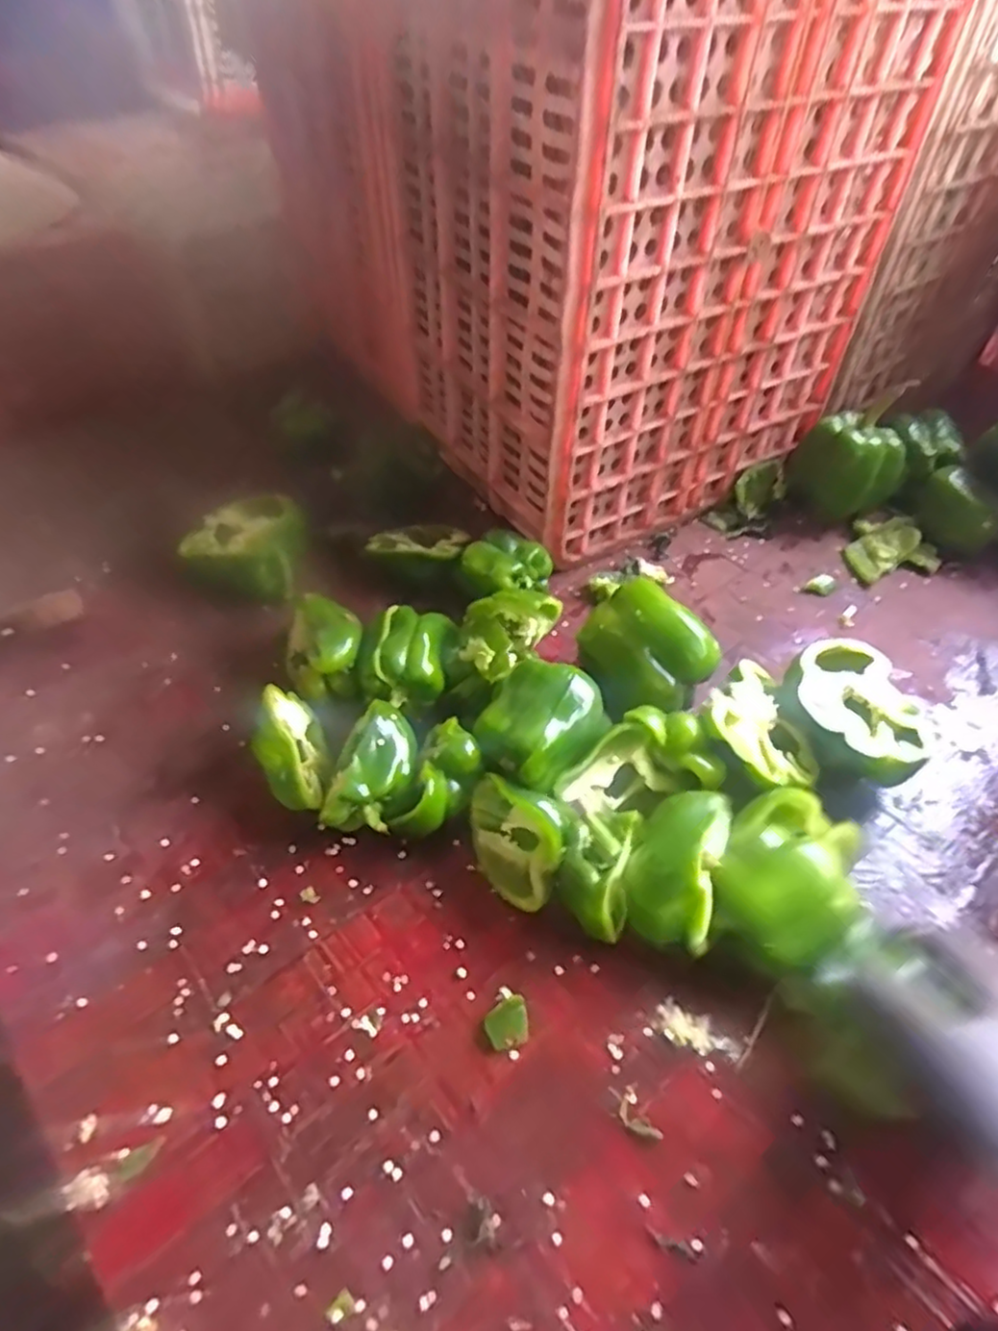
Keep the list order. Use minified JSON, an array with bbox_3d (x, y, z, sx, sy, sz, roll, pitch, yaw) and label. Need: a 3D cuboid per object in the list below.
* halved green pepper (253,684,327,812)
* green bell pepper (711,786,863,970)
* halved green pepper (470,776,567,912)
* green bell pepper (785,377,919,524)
[{"bbox_3d":[-0.142,0.060,0.475,0.045,0.069,0.085,-13,50,-12],"label":"halved green pepper"},{"bbox_3d":[0.171,0.127,0.420,0.072,0.068,0.101,25,52,20],"label":"green bell pepper"},{"bbox_3d":[0.011,0.106,0.434,0.043,0.059,0.081,-18,52,-16],"label":"halved green pepper"},{"bbox_3d":[0.349,-0.208,0.700,0.088,0.101,0.089,-16,50,-15],"label":"green bell pepper"}]

